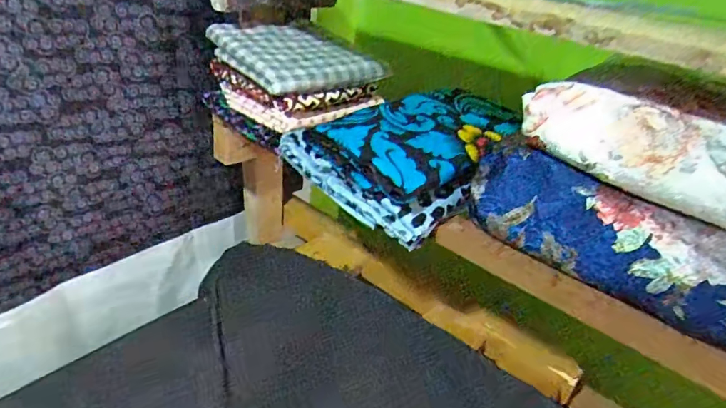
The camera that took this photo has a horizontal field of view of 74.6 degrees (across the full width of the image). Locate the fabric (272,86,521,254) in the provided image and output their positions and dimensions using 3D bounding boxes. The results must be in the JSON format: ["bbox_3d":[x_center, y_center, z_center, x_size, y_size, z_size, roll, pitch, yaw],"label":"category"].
[{"bbox_3d":[0.055,-0.069,0.581,0.202,0.082,0.240,25,34,28],"label":"fabric"}]

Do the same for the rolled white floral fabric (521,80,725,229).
[{"bbox_3d":[0.245,-0.039,0.392,0.230,0.070,0.049,31,37,34],"label":"rolled white floral fabric"}]

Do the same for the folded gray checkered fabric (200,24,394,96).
[{"bbox_3d":[-0.086,-0.201,0.649,0.189,0.050,0.158,-20,40,-39],"label":"folded gray checkered fabric"}]

